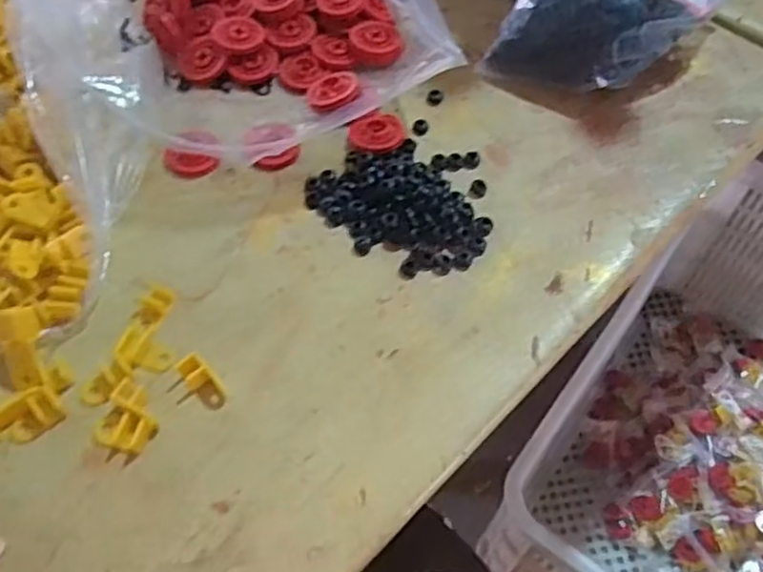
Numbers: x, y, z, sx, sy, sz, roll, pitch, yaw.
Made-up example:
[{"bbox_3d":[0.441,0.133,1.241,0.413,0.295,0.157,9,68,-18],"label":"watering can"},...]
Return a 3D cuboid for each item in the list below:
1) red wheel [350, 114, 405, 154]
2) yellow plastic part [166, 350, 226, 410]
[{"bbox_3d":[-0.003,-0.090,0.426,0.030,0.010,0.028,33,63,20],"label":"red wheel"},{"bbox_3d":[-0.088,0.048,0.342,0.020,0.012,0.025,-33,63,-19],"label":"yellow plastic part"}]

